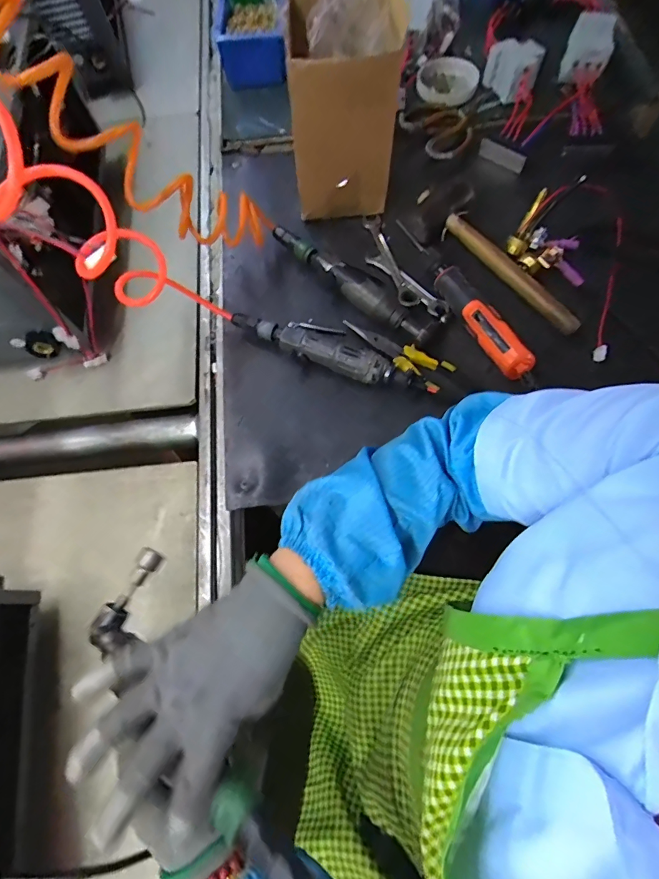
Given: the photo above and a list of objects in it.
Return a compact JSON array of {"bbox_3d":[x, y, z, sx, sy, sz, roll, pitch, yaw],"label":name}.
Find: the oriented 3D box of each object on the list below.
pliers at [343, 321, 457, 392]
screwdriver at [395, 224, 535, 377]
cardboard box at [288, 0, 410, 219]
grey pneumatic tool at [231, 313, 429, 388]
[{"bbox_3d":[0.086,-0.117,0.559,0.158,0.015,0.045,32,74,13],"label":"pliers"},{"bbox_3d":[0.169,-0.205,0.573,0.035,0.042,0.305,-28,71,-8],"label":"screwdriver"},{"bbox_3d":[0.024,-0.453,0.574,0.142,0.212,0.151,-1,70,1],"label":"cardboard box"},{"bbox_3d":[-0.004,-0.122,0.555,0.262,0.036,0.051,21,72,9],"label":"grey pneumatic tool"}]

